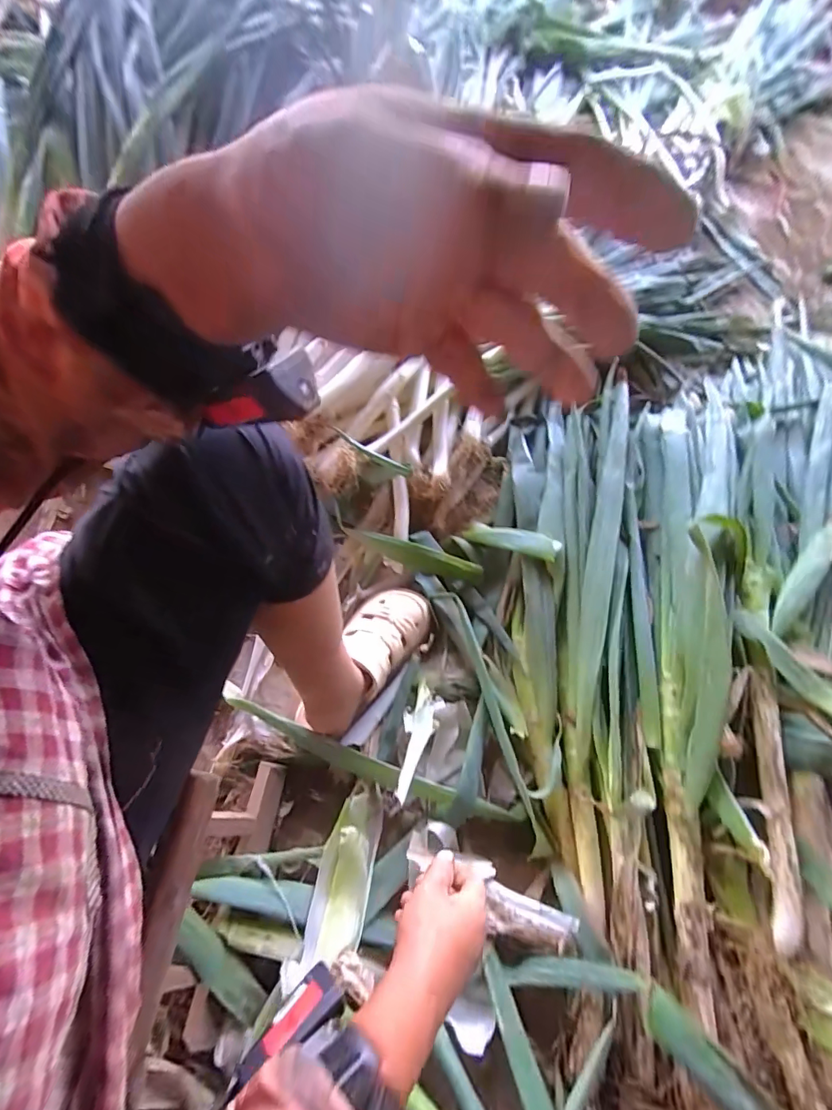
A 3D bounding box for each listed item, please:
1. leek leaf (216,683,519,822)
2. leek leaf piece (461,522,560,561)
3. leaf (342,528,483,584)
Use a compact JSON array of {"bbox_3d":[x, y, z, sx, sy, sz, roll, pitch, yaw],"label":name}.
[{"bbox_3d":[-0.073,0.269,0.582,0.435,0.050,0.036,20,69,8],"label":"leek leaf"},{"bbox_3d":[0.140,-0.022,0.663,0.155,0.018,0.034,16,64,42],"label":"leek leaf piece"},{"bbox_3d":[-0.005,0.003,0.689,0.212,0.050,0.033,15,68,6],"label":"leaf"}]

